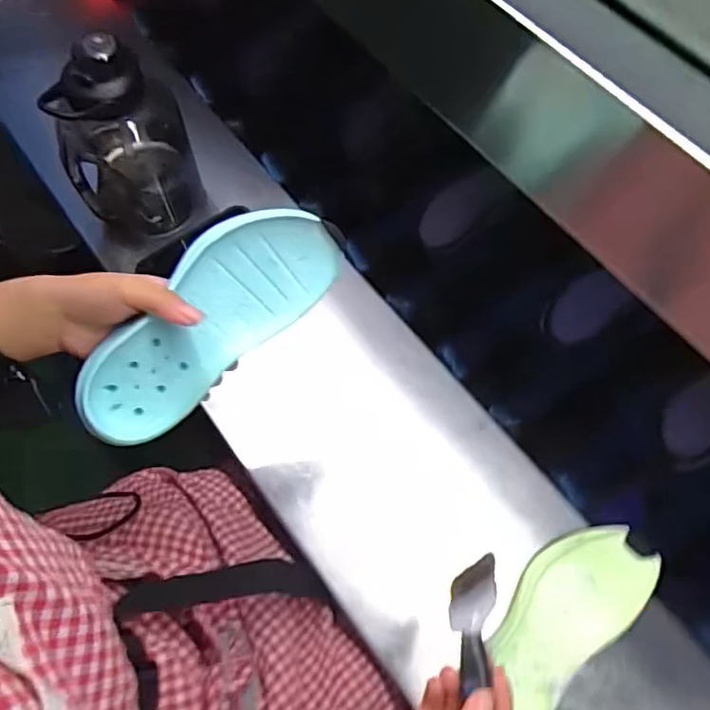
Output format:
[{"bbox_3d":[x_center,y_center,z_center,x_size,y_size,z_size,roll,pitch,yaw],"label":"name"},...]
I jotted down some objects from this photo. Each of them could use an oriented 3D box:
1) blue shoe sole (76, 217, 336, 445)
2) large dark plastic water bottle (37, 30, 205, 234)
[{"bbox_3d":[-0.102,-0.025,0.432,0.202,0.019,0.082,-40,112,-8],"label":"blue shoe sole"},{"bbox_3d":[-0.263,-0.243,0.701,0.122,0.215,0.110,-3,65,2],"label":"large dark plastic water bottle"}]

